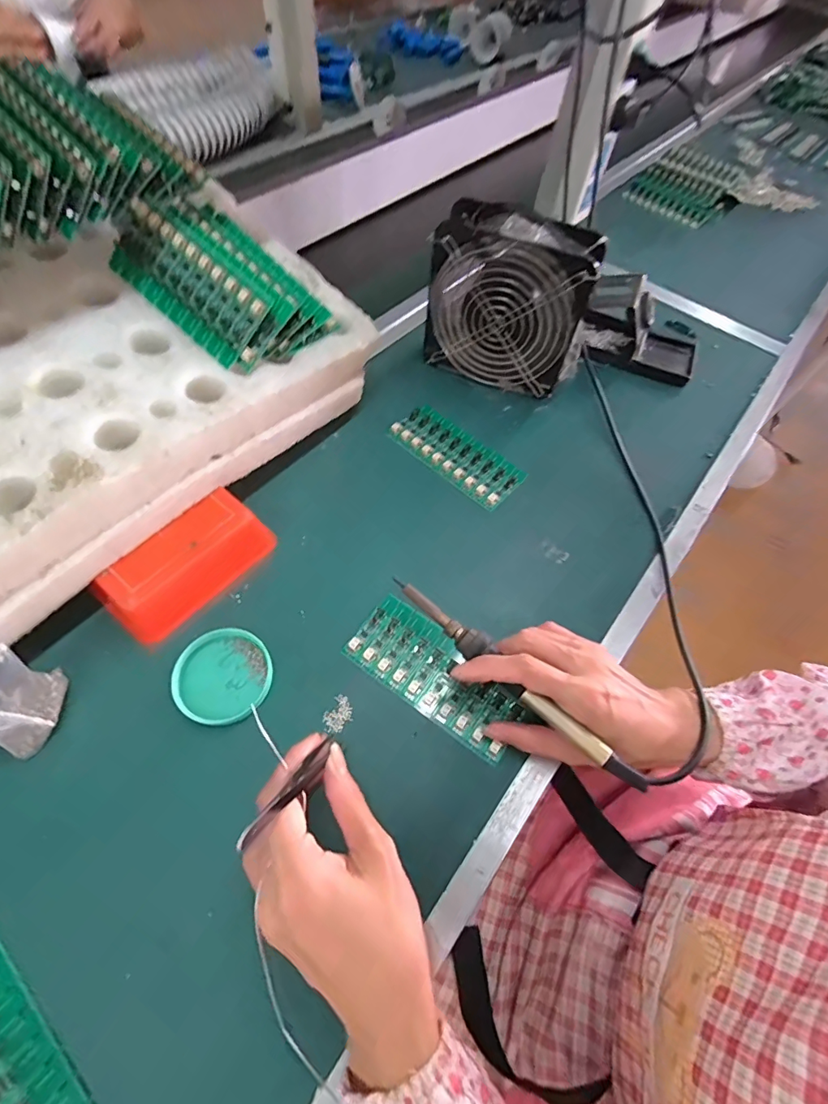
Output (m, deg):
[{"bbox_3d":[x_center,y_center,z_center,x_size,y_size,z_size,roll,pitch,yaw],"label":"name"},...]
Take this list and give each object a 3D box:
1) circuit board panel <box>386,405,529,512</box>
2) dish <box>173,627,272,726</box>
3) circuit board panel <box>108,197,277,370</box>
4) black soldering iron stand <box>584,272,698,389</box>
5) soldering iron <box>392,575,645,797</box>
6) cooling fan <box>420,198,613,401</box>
[{"bbox_3d":[0.042,-0.100,0.466,0.138,0.011,0.058,39,64,17],"label":"circuit board panel"},{"bbox_3d":[-0.138,0.089,0.335,0.064,0.012,0.064,2,60,-3],"label":"dish"},{"bbox_3d":[-0.178,-0.211,0.359,0.140,0.007,0.063,41,103,5],"label":"circuit board panel"},{"bbox_3d":[0.263,-0.261,0.535,0.150,0.071,0.077,18,60,6],"label":"black soldering iron stand"},{"bbox_3d":[0.064,0.082,0.311,0.200,0.014,0.018,38,64,18],"label":"soldering iron"},{"bbox_3d":[0.093,-0.251,0.470,0.152,0.153,0.057,19,60,7],"label":"cooling fan"}]

